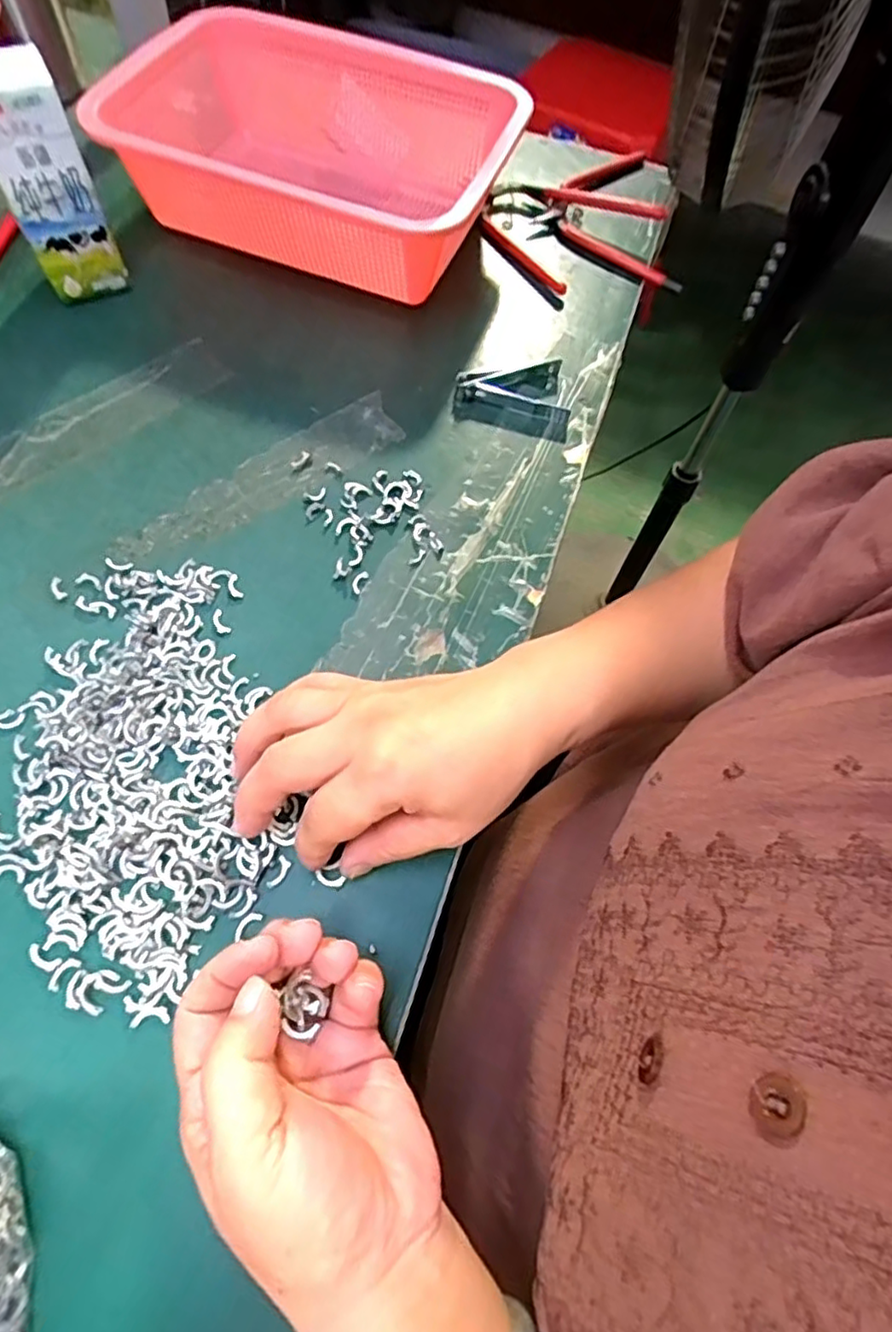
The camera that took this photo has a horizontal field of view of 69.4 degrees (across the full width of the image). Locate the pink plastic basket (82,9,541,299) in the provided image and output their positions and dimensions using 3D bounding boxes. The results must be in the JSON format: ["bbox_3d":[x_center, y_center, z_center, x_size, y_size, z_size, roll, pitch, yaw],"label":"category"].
[{"bbox_3d":[-0.090,-0.359,0.463,0.266,0.084,0.181,20,65,6],"label":"pink plastic basket"}]

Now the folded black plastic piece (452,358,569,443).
[{"bbox_3d":[0.042,-0.179,0.424,0.073,0.015,0.053,1,64,-4],"label":"folded black plastic piece"}]

